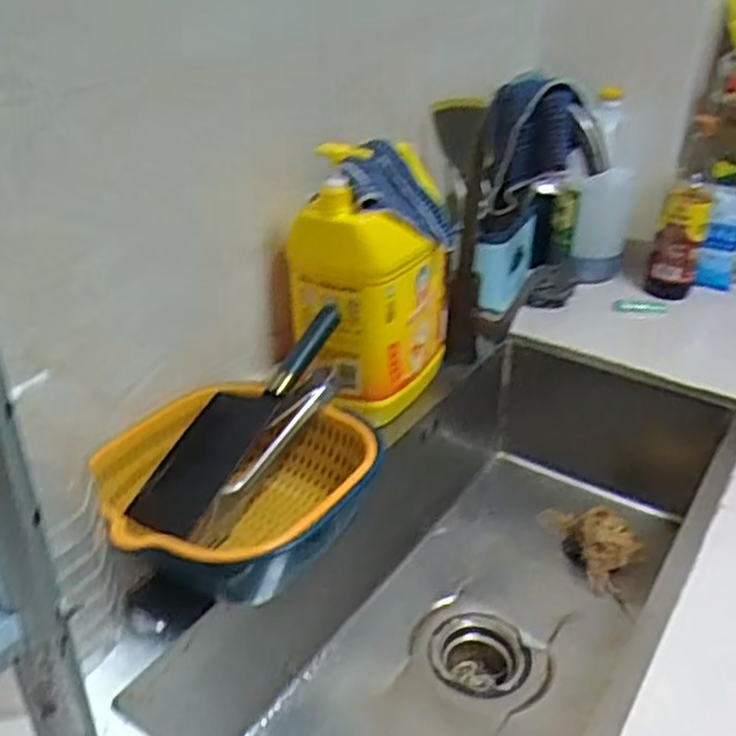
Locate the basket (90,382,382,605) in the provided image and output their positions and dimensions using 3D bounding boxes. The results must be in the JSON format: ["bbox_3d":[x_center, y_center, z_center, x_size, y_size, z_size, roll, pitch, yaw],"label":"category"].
[{"bbox_3d":[-0.121,0.121,0.706,0.232,0.099,0.224,-1,33,1],"label":"basket"}]

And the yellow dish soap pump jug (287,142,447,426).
[{"bbox_3d":[0.017,-0.092,0.855,0.198,0.273,0.101,-20,37,-26],"label":"yellow dish soap pump jug"}]

